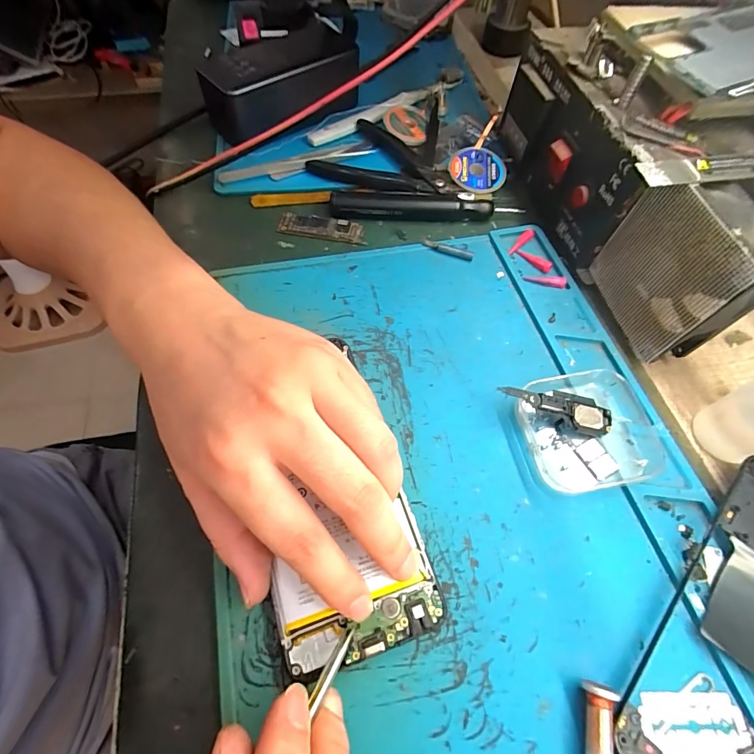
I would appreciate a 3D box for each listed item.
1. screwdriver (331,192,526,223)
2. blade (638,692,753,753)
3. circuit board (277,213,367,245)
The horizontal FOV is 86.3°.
[{"bbox_3d":[0.037,-0.131,0.304,0.142,0.018,0.015,-3,60,-2],"label":"screwdriver"},{"bbox_3d":[0.129,0.143,0.163,0.042,0.004,0.023,0,60,0],"label":"blade"},{"bbox_3d":[-0.041,-0.111,0.298,0.063,0.005,0.019,8,60,4],"label":"circuit board"}]

